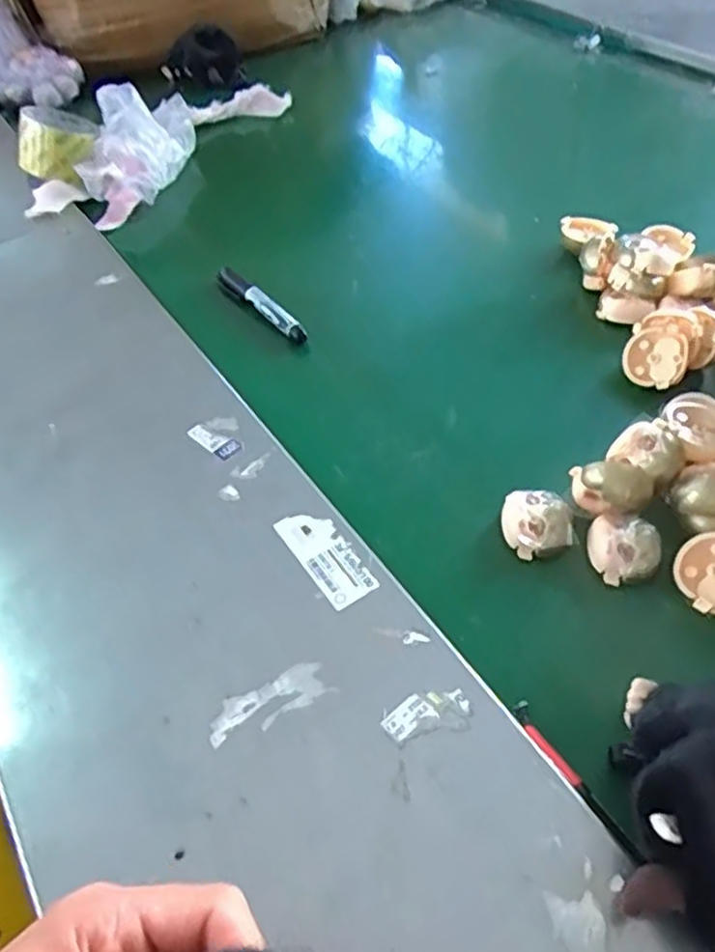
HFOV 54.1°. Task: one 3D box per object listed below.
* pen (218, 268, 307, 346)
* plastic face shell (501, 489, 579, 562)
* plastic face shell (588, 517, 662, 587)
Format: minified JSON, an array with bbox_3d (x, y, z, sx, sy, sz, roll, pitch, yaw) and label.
[{"bbox_3d":[-0.089,-0.160,0.653,0.021,0.023,0.135,-32,55,-23],"label":"pen"},{"bbox_3d":[0.119,0.034,0.471,0.044,0.028,0.042,-1,49,1],"label":"plastic face shell"},{"bbox_3d":[0.174,0.047,0.451,0.043,0.026,0.041,-1,49,1],"label":"plastic face shell"}]

